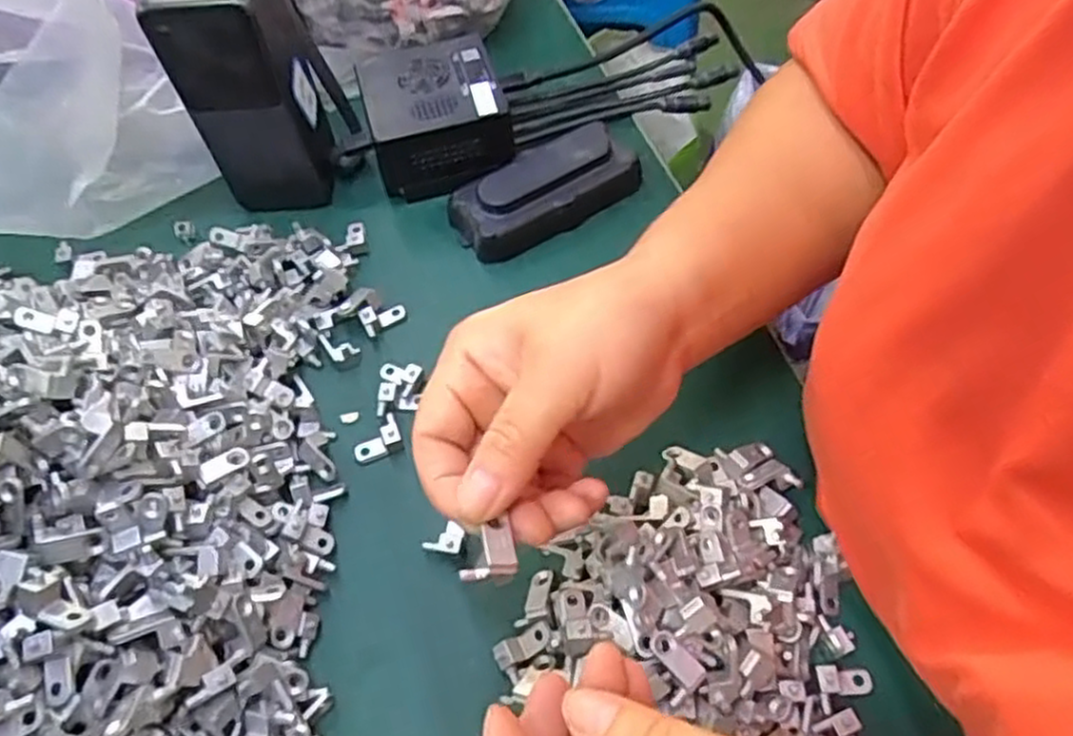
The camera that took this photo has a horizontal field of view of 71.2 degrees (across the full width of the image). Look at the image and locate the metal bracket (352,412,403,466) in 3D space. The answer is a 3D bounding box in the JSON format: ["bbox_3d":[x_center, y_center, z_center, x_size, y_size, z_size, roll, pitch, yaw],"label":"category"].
[{"bbox_3d":[-0.076,0.033,0.354,0.025,0.012,0.017,-27,61,-15],"label":"metal bracket"}]

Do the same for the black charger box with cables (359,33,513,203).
[{"bbox_3d":[-0.059,-0.143,0.438,0.076,0.057,0.072,-15,59,-8],"label":"black charger box with cables"}]

